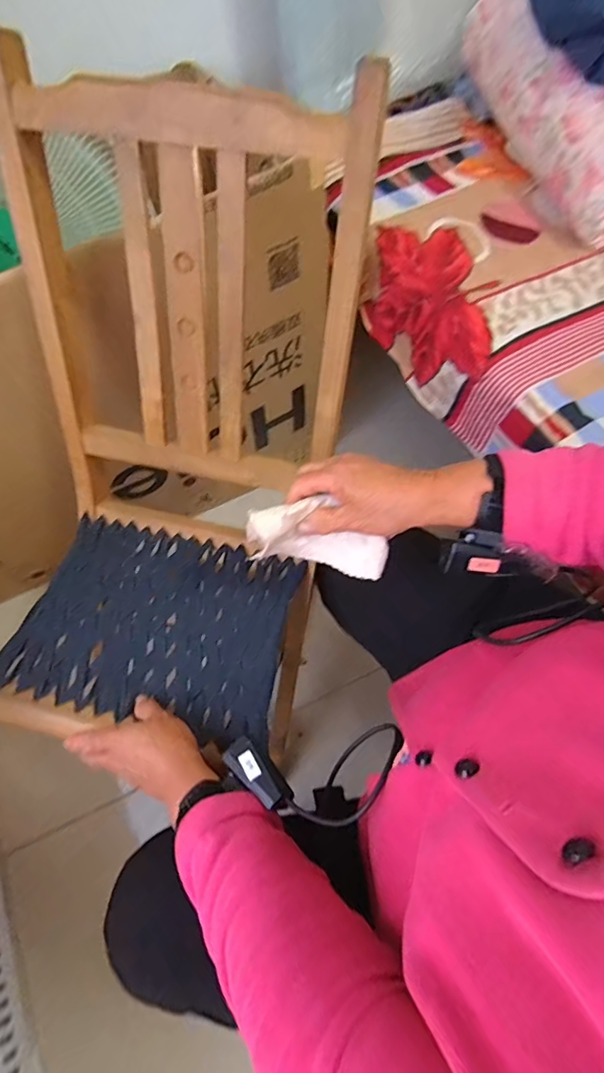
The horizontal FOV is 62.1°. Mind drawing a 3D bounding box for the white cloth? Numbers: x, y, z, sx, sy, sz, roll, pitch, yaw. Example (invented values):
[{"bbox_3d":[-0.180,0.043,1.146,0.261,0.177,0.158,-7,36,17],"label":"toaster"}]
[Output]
[{"bbox_3d":[0.014,0.002,0.464,0.127,0.046,0.056,18,65,-12],"label":"white cloth"}]

